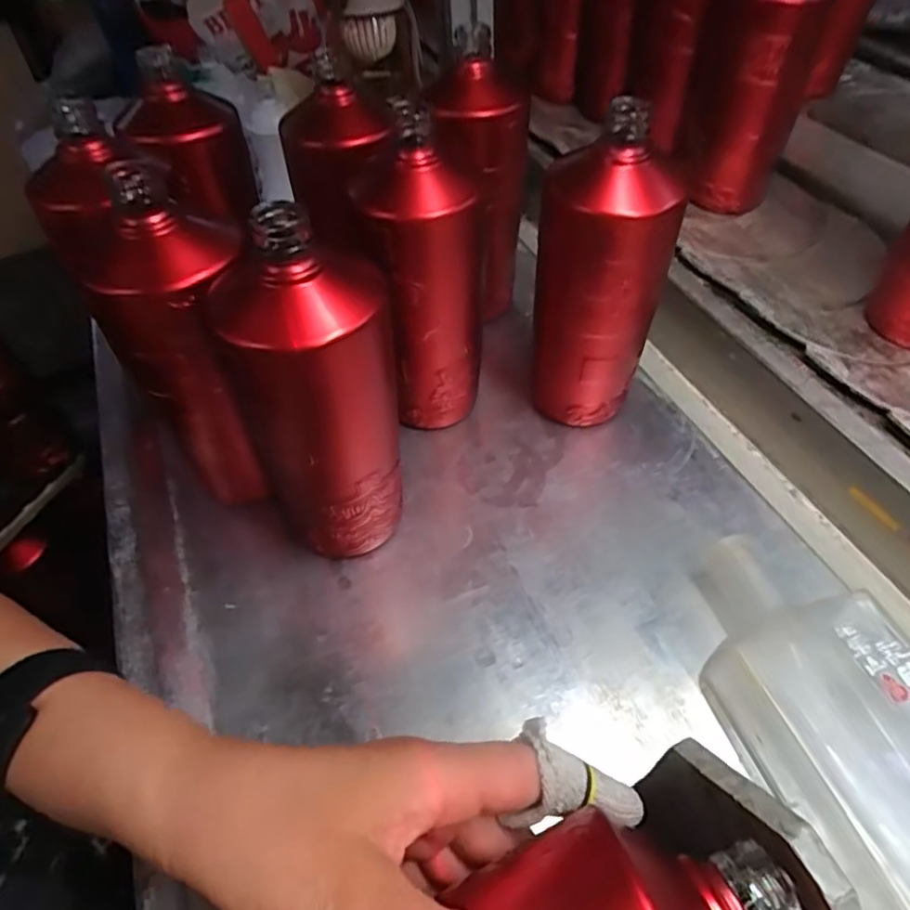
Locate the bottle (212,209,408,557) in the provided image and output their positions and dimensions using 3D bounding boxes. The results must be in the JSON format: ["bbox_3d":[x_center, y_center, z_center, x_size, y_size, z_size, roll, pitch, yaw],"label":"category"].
[{"bbox_3d":[-0.071,-0.024,0.328,0.087,0.205,0.080,-1,59,2],"label":"bottle"}]

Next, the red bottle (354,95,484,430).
[{"bbox_3d":[-0.017,-0.104,0.391,0.069,0.189,0.076,-5,59,0],"label":"red bottle"}]

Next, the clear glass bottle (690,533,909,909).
[{"bbox_3d":[0.193,0.142,0.297,0.098,0.073,0.218,-17,60,-8],"label":"clear glass bottle"}]

